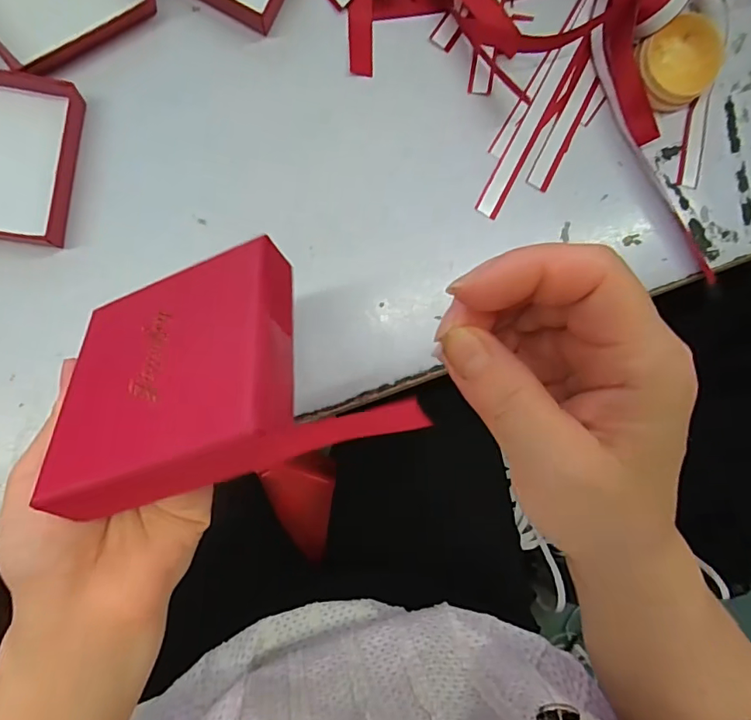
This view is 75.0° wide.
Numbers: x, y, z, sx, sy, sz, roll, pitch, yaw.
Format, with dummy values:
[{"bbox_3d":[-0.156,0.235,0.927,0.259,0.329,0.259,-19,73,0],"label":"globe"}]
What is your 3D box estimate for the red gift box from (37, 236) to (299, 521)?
[{"bbox_3d":[-0.073,0.008,0.179,0.088,0.021,0.095,-21,54,12],"label":"red gift box"}]

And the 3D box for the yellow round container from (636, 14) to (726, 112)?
[{"bbox_3d":[0.210,-0.205,0.340,0.059,0.024,0.052,-41,93,-9],"label":"yellow round container"}]

